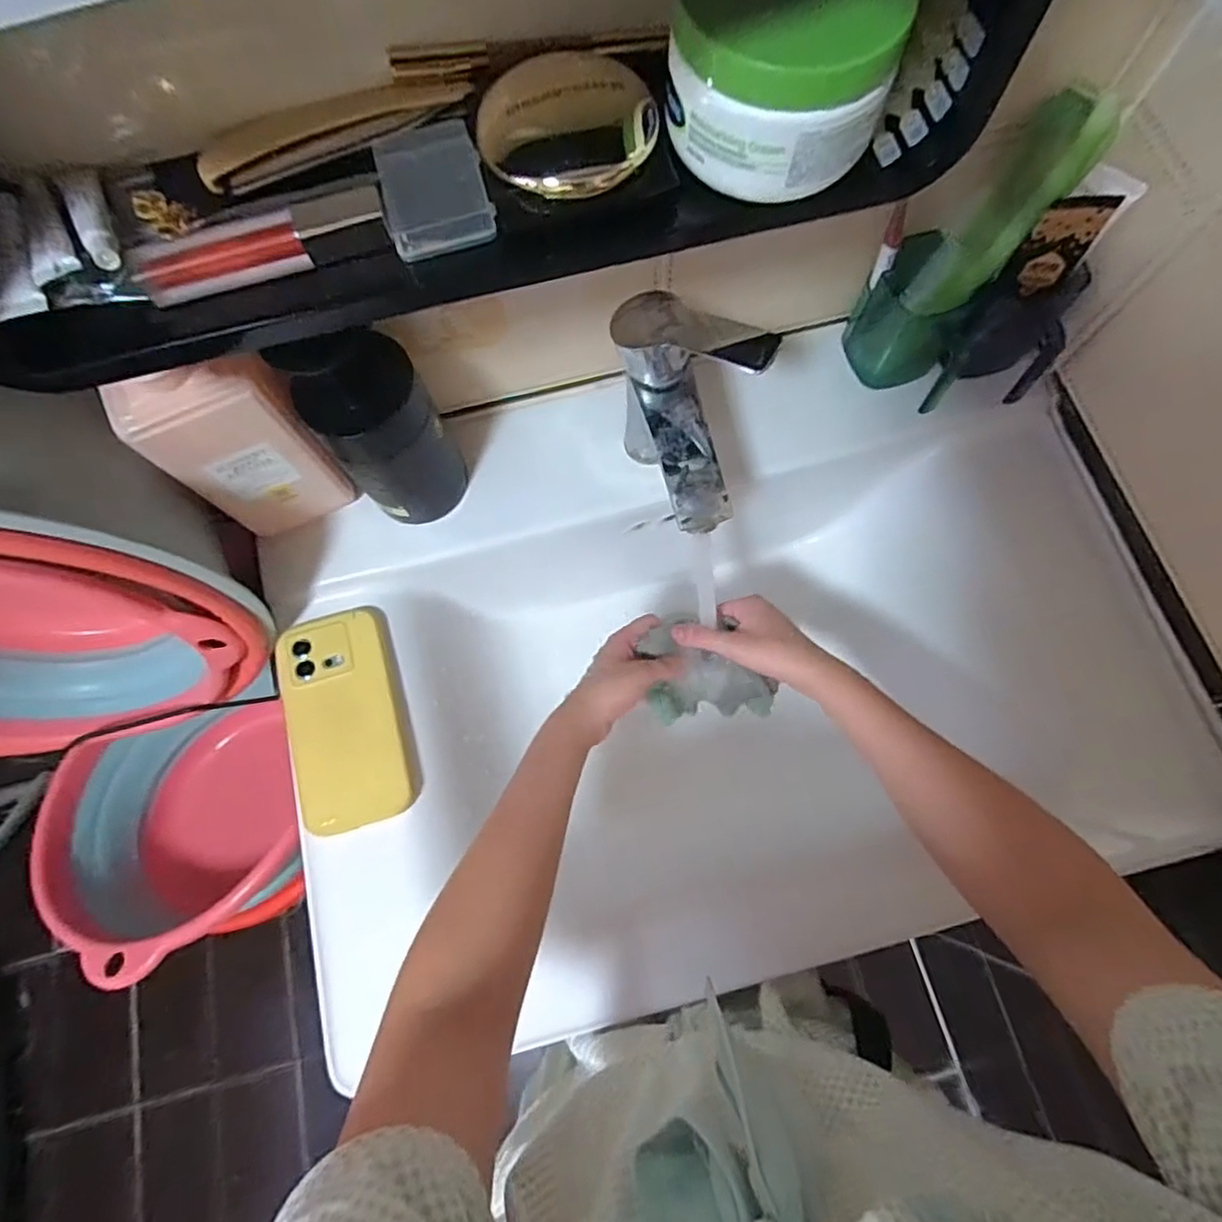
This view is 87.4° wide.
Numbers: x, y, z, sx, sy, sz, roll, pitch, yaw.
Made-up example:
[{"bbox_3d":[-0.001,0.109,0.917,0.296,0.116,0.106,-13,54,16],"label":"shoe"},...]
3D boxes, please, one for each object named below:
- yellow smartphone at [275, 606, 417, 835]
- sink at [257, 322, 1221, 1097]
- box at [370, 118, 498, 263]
[{"bbox_3d":[-0.213,0.083,0.512,0.088,0.013,0.170,-15,74,-3],"label":"yellow smartphone"},{"bbox_3d":[0.093,0.063,0.576,0.702,0.149,0.444,-13,74,-3],"label":"sink"},{"bbox_3d":[-0.081,-0.194,0.290,0.046,0.016,0.064,-17,74,-4],"label":"box"}]

